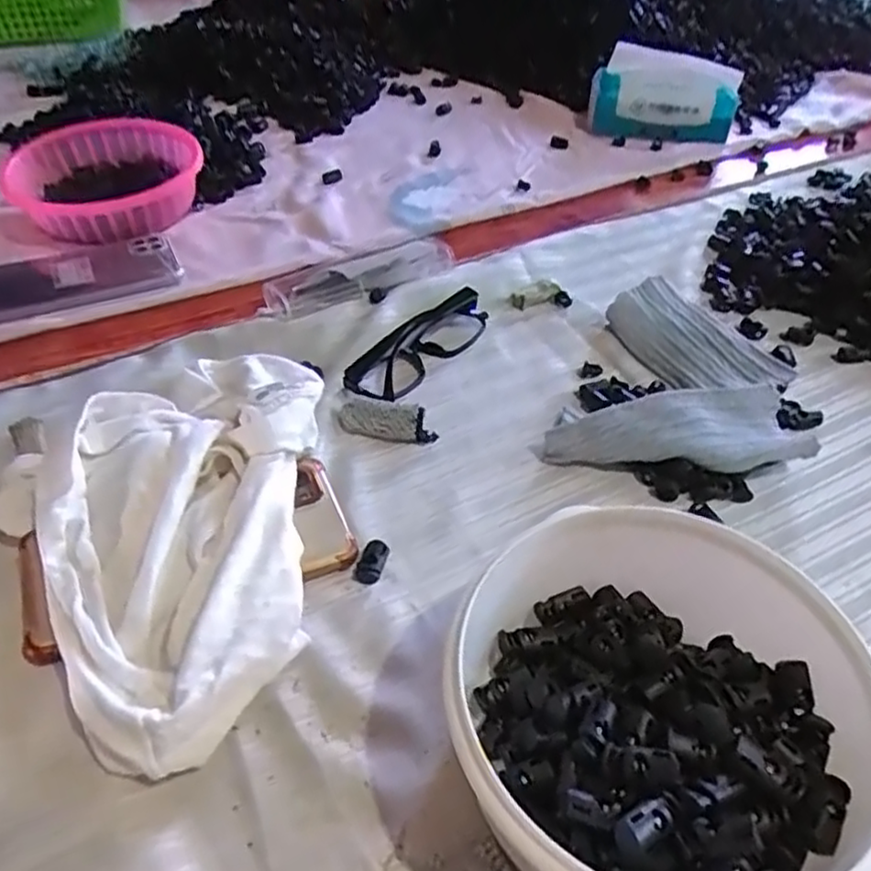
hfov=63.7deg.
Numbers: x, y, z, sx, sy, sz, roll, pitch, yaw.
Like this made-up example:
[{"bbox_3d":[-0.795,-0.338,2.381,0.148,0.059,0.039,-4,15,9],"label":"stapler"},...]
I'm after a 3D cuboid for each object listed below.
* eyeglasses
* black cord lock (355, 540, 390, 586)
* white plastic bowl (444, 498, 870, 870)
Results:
[{"bbox_3d":[-0.007,-0.070,0.519,0.038,0.026,0.138,26,49,25],"label":"eyeglasses"},{"bbox_3d":[-0.034,0.070,0.387,0.014,0.007,0.025,13,45,14],"label":"black cord lock"},{"bbox_3d":[0.088,0.116,0.287,0.160,0.079,0.159,0,43,0],"label":"white plastic bowl"}]

